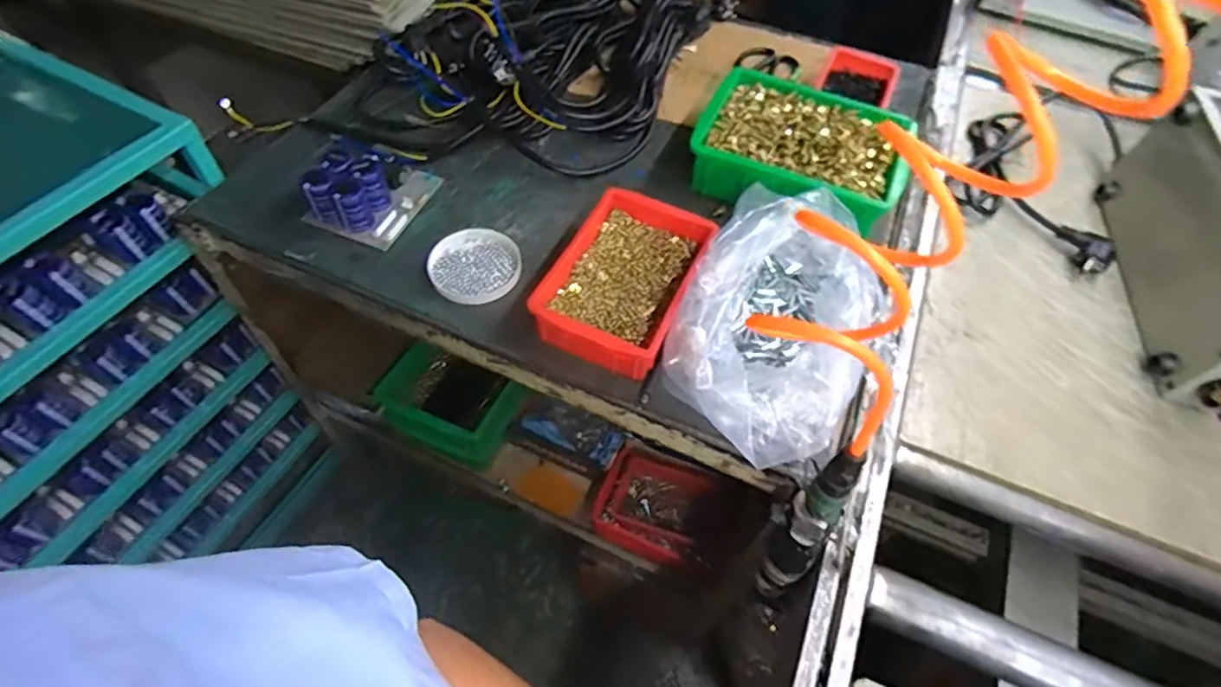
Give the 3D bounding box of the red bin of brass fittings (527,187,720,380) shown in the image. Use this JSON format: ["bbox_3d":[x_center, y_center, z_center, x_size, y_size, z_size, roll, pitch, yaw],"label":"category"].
[{"bbox_3d":[0.016,-0.070,0.631,0.136,0.063,0.201,23,58,11],"label":"red bin of brass fittings"}]

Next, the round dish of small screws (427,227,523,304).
[{"bbox_3d":[-0.153,-0.089,0.663,0.097,0.013,0.100,2,56,-2],"label":"round dish of small screws"}]

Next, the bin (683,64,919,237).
[{"bbox_3d":[0.240,-0.243,0.757,0.251,0.069,0.206,25,58,13],"label":"bin"}]

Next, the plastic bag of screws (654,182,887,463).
[{"bbox_3d":[0.159,-0.021,0.588,0.166,0.102,0.277,23,58,12],"label":"plastic bag of screws"}]

